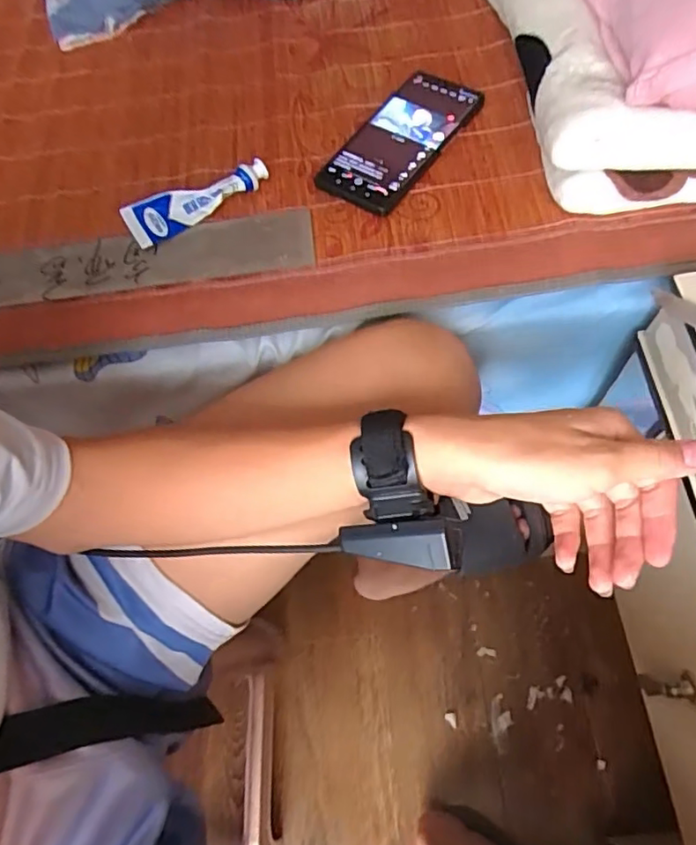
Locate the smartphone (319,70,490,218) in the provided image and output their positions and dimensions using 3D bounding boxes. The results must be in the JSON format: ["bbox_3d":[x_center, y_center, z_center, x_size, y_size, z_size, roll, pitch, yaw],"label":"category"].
[{"bbox_3d":[0.048,-0.250,0.506,0.077,0.014,0.154,33,73,19],"label":"smartphone"}]

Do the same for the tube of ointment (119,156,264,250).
[{"bbox_3d":[-0.127,-0.190,0.496,0.124,0.026,0.032,-33,67,-9],"label":"tube of ointment"}]

